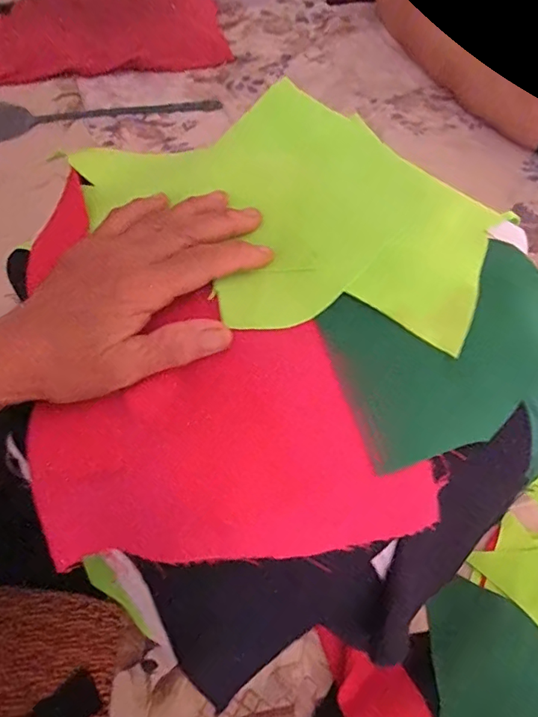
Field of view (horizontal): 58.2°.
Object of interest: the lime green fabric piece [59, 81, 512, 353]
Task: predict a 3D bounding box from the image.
[{"bbox_3d":[0.027,-0.101,0.314,0.248,0.026,0.202,39,66,24],"label":"lime green fabric piece"}]

